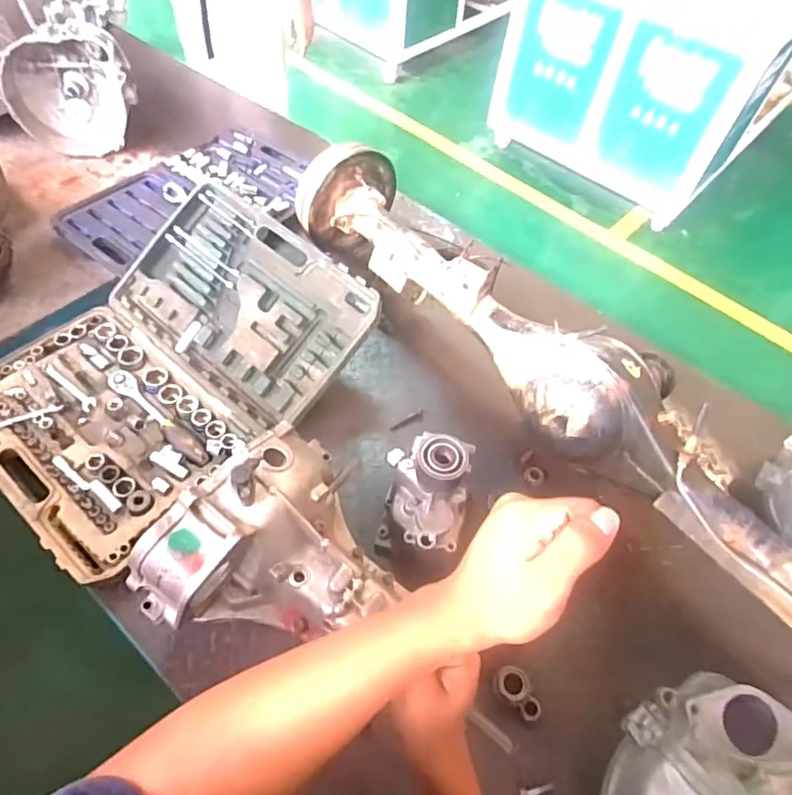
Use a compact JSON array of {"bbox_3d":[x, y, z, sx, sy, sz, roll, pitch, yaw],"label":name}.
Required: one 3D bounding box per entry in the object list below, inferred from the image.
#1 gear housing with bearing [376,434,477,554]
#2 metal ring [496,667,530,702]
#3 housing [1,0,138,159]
[{"bbox_3d":[0.042,0.152,0.831,0.124,0.174,0.157,9,55,2],"label":"gear housing with bearing"},{"bbox_3d":[0.162,0.398,0.754,0.047,0.014,0.044,2,55,-3],"label":"metal ring"},{"bbox_3d":[-0.792,-0.774,1.301,0.284,0.328,0.161,-14,58,-14],"label":"housing"}]

